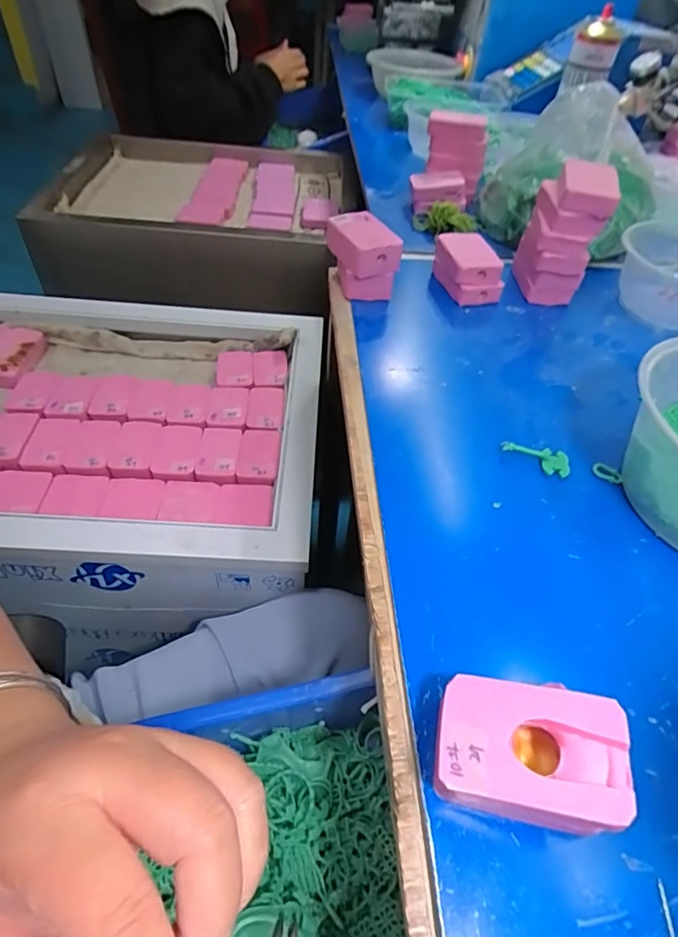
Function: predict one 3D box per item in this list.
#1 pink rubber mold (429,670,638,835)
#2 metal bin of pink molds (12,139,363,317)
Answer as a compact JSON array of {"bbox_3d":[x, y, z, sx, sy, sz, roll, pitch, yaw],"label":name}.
[{"bbox_3d":[0.076,0.121,0.216,0.068,0.047,0.051,14,48,6],"label":"pink rubber mold"},{"bbox_3d":[-0.243,-0.445,0.937,0.488,0.162,0.385,3,48,-3],"label":"metal bin of pink molds"}]

